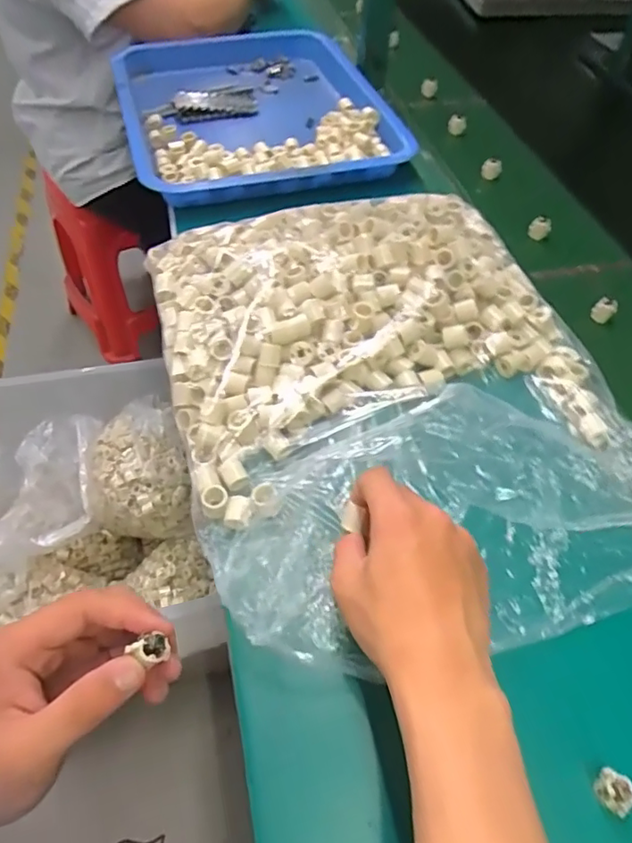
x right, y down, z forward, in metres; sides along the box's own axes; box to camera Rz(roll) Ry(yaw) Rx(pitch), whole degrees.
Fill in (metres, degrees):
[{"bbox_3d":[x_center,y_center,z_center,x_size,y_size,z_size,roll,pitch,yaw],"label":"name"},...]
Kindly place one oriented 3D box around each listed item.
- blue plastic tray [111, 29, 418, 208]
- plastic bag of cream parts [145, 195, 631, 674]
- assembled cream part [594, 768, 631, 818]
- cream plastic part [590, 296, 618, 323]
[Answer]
[{"bbox_3d":[-0.082,-0.424,0.786,0.351,0.070,0.424,-13,53,-12],"label":"blue plastic tray"},{"bbox_3d":[0.061,-0.033,0.459,0.342,0.075,0.410,-13,53,-11],"label":"plastic bag of cream parts"},{"bbox_3d":[0.161,0.198,0.300,0.019,0.016,0.014,38,59,25],"label":"assembled cream part"},{"bbox_3d":[0.286,-0.112,0.553,0.022,0.016,0.018,-33,59,-25],"label":"cream plastic part"}]

